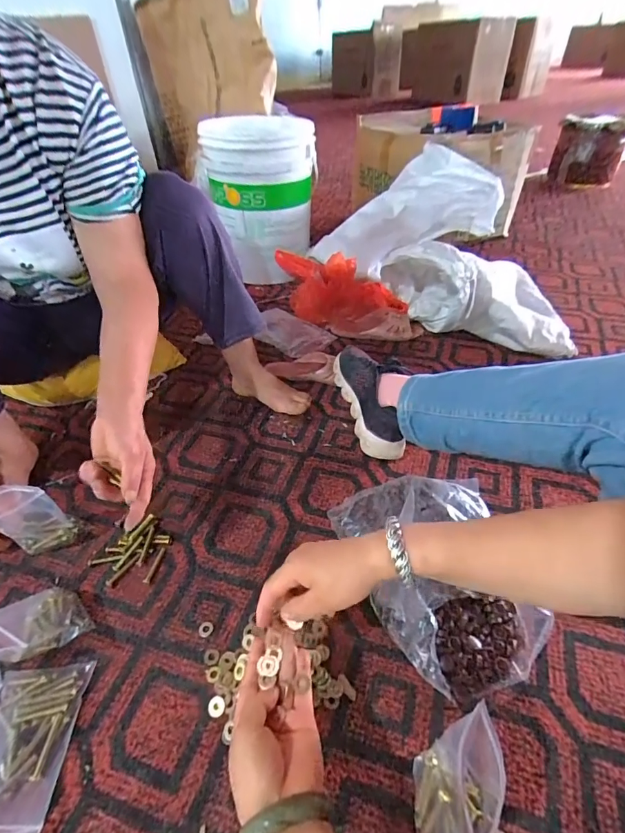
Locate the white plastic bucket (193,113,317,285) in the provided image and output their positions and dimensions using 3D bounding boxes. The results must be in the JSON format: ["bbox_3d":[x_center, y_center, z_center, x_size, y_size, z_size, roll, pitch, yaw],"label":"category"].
[{"bbox_3d":[-0.151,-0.597,1.133,0.305,0.386,0.301,-8,43,-6],"label":"white plastic bucket"}]

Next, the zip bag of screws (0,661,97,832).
[{"bbox_3d":[-0.293,0.330,0.411,0.089,0.031,0.146,-4,43,-2],"label":"zip bag of screws"}]

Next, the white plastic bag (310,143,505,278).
[{"bbox_3d":[0.248,-0.562,1.153,0.535,0.203,0.205,-23,44,4],"label":"white plastic bag"}]

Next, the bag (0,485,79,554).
[{"bbox_3d":[-0.376,0.140,0.550,0.076,0.124,0.035,-14,44,-12],"label":"bag"}]

